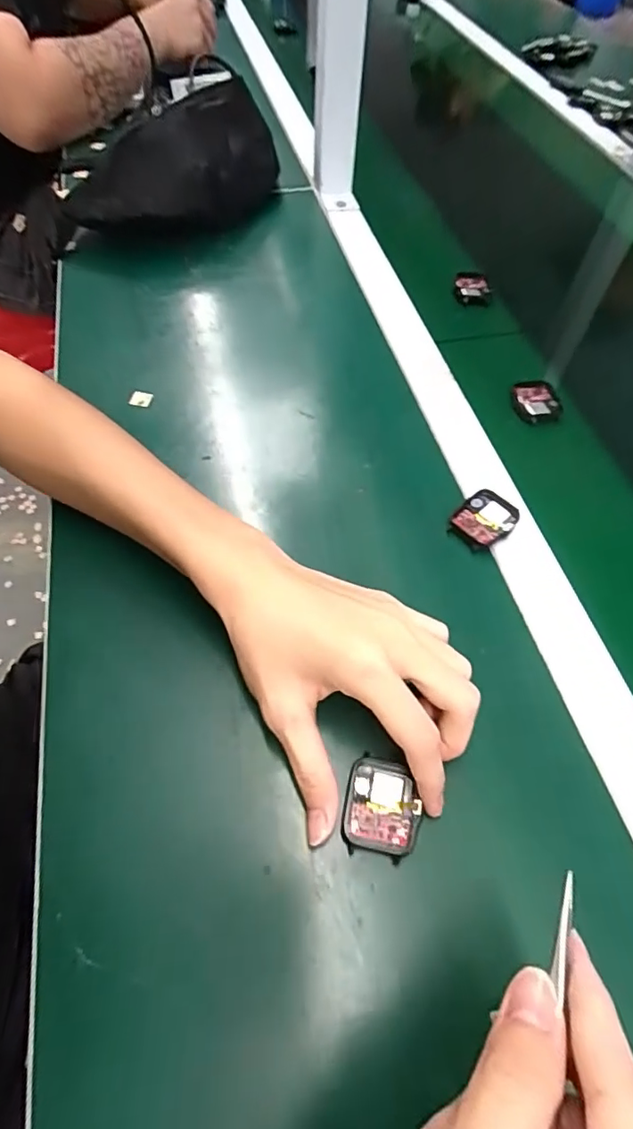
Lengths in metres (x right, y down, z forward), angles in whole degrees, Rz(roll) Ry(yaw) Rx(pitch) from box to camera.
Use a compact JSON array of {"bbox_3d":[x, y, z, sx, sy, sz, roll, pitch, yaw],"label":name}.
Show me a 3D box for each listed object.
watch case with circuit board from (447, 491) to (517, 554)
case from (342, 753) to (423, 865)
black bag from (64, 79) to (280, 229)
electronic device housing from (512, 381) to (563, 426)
[{"bbox_3d":[0.119,-0.032,0.372,0.045,0.009,0.036,-37,67,-22],"label":"watch case with circuit board"},{"bbox_3d":[0.034,0.126,0.272,0.036,0.010,0.044,10,57,7],"label":"case"},{"bbox_3d":[-0.136,-0.431,0.578,0.131,0.089,0.266,34,63,17],"label":"black bag"},{"bbox_3d":[0.189,-0.140,0.449,0.039,0.009,0.041,-13,60,-11],"label":"electronic device housing"}]

